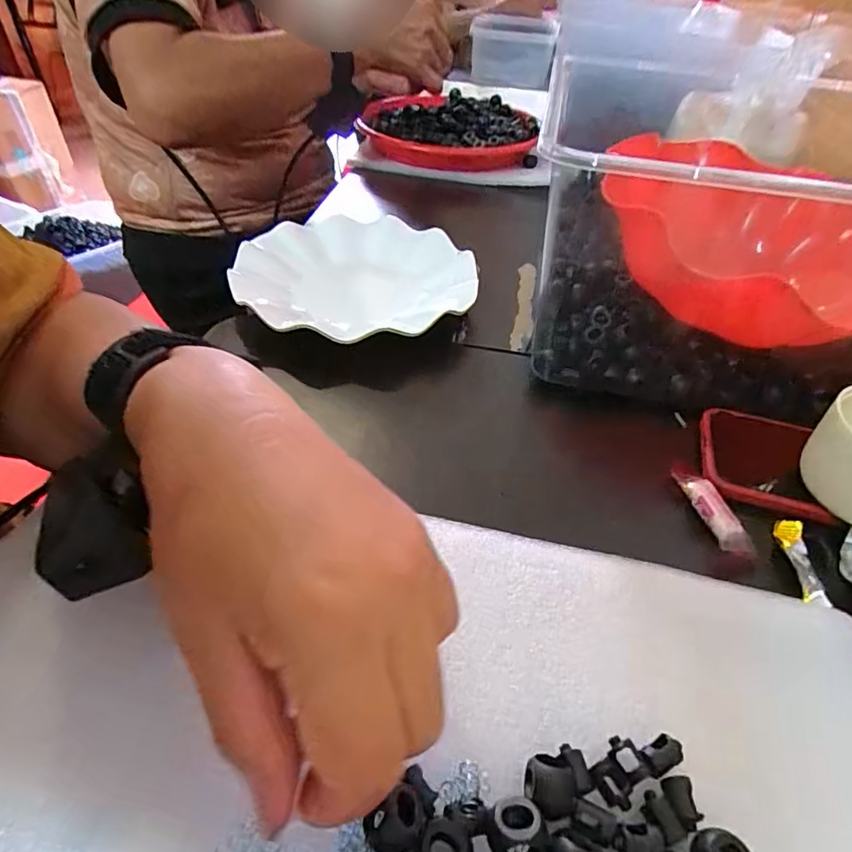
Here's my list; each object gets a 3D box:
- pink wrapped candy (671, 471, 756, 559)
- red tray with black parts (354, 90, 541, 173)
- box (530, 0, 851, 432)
[{"bbox_3d":[0.150,0.044,0.280,0.015,0.011,0.052,-8,45,-11],"label":"pink wrapped candy"},{"bbox_3d":[0.038,-0.357,0.652,0.197,0.047,0.178,8,43,6],"label":"red tray with black parts"},{"bbox_3d":[0.230,-0.121,0.371,0.288,0.128,0.216,7,44,4],"label":"box"}]

